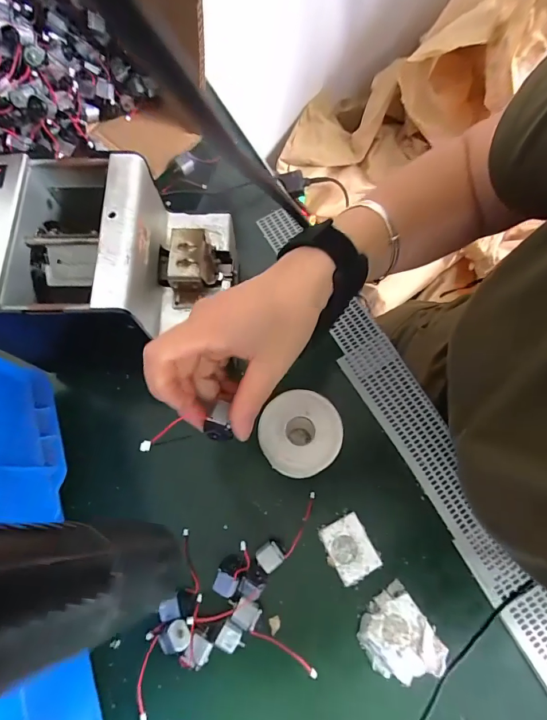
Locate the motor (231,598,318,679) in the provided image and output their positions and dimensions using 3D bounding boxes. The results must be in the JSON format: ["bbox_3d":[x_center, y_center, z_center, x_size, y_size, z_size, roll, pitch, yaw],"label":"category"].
[{"bbox_3d":[0.003,0.214,0.307,0.075,0.022,0.020,28,78,11],"label":"motor"}]

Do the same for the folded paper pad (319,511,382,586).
[{"bbox_3d":[0.065,0.159,0.331,0.037,0.006,0.047,-26,74,-4],"label":"folded paper pad"}]

